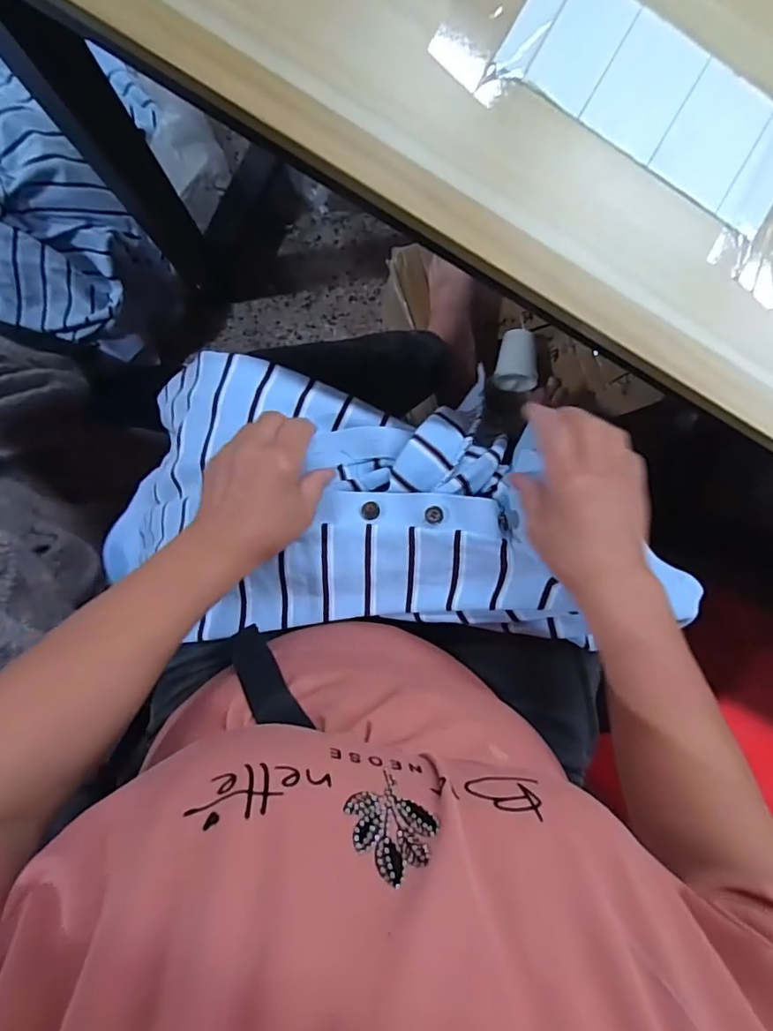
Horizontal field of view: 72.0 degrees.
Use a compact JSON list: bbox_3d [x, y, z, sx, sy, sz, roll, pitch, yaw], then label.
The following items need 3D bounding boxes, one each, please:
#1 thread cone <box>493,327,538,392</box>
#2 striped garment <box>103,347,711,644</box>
[{"bbox_3d":[0.186,-0.220,0.768,0.061,0.049,0.084,8,95,-5],"label":"thread cone"},{"bbox_3d":[0.003,-0.007,0.425,0.448,0.118,0.208,4,95,-5],"label":"striped garment"}]

